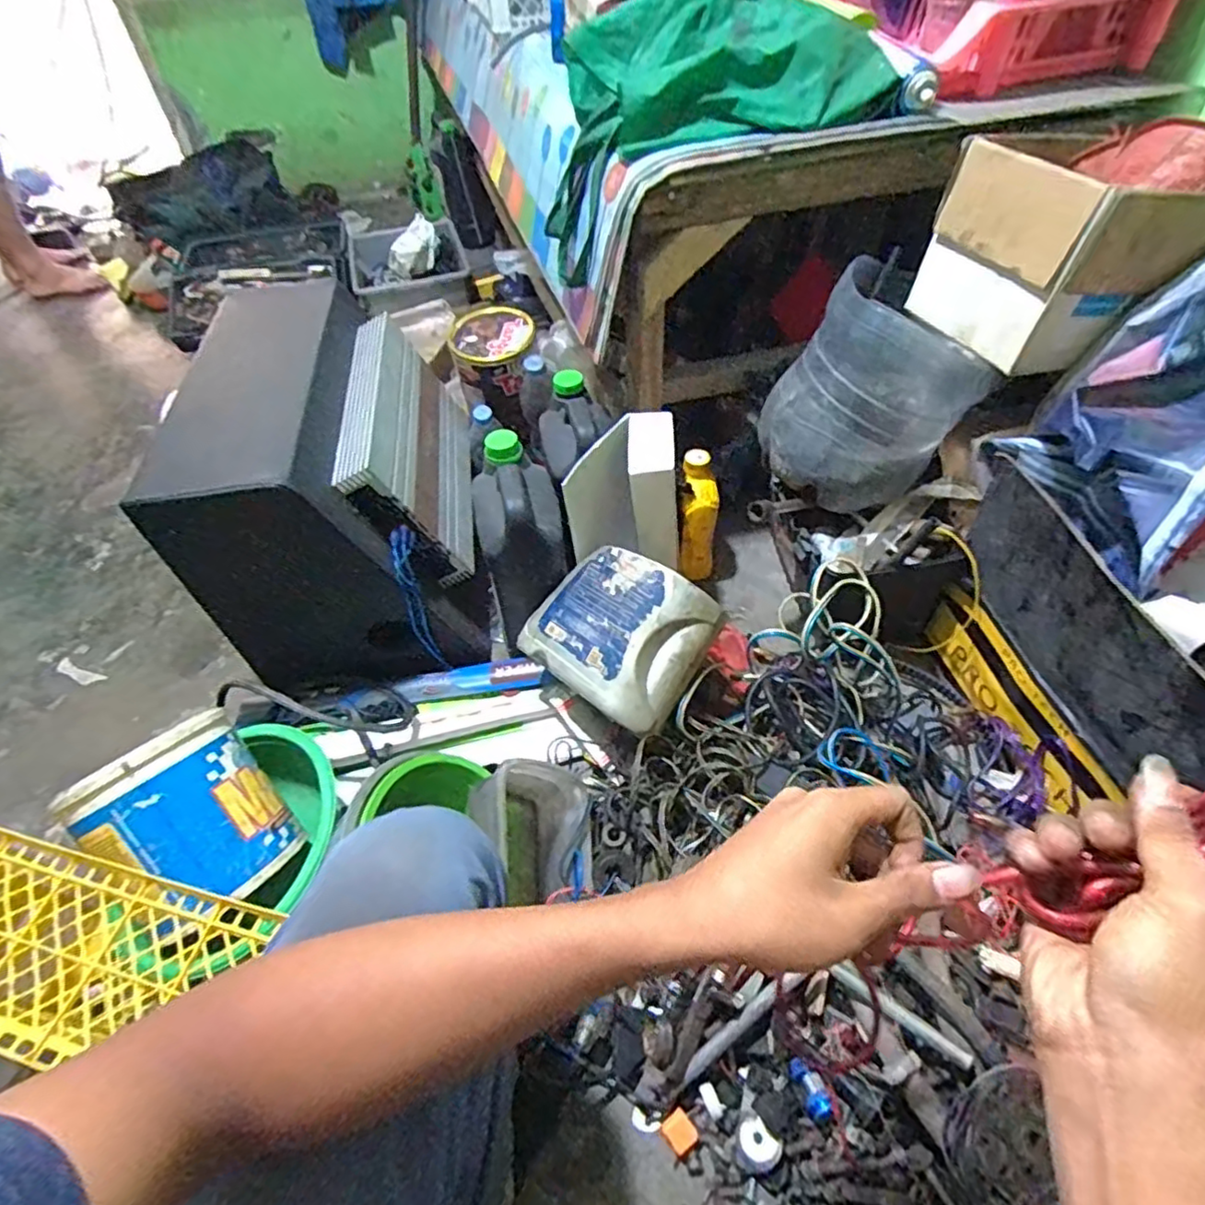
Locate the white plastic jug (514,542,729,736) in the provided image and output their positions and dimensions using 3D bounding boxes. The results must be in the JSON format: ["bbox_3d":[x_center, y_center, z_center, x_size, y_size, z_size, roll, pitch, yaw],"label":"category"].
[{"bbox_3d":[0.025,0.039,0.867,0.228,0.105,0.196,28,90,25],"label":"white plastic jug"}]

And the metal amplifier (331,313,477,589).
[{"bbox_3d":[-0.294,-0.248,1.027,0.054,0.245,0.420,-23,51,18],"label":"metal amplifier"}]

